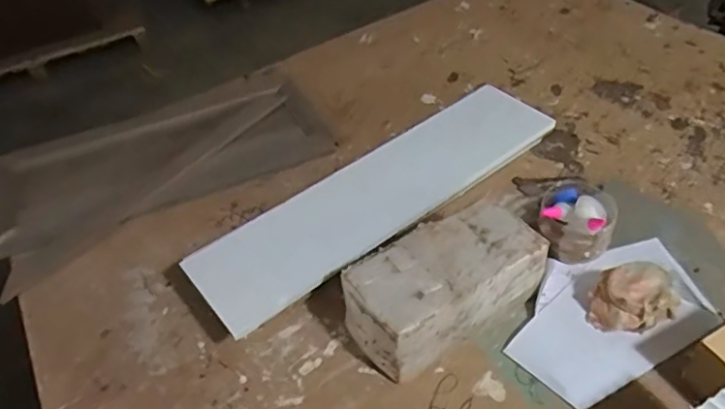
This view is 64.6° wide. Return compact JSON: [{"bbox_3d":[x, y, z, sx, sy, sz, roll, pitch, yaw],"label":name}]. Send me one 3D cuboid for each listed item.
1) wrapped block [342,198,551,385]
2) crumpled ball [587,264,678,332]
[{"bbox_3d":[0.092,0.097,0.675,0.227,0.093,0.112,-29,48,-19],"label":"wrapped block"},{"bbox_3d":[0.312,0.108,0.664,0.094,0.056,0.070,-8,45,2],"label":"crumpled ball"}]

